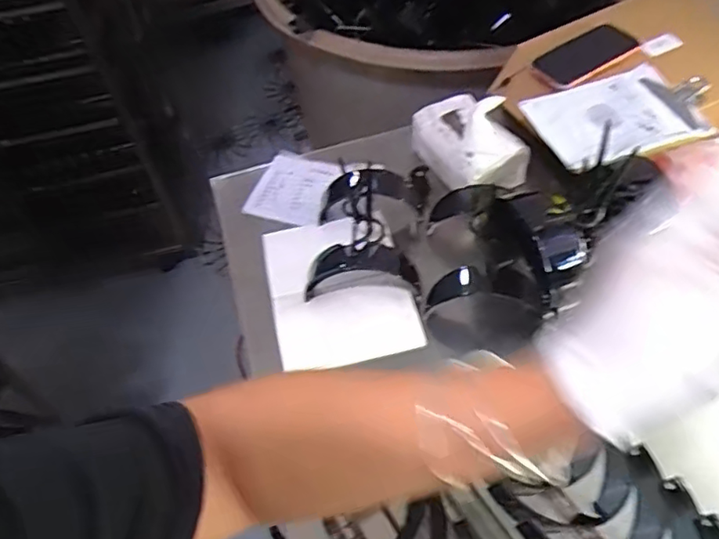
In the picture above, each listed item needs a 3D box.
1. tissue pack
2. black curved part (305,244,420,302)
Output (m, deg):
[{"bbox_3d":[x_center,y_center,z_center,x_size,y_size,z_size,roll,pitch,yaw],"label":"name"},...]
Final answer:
[{"bbox_3d":[0.159,-0.188,0.828,0.124,0.093,0.158,-22,55,-11],"label":"tissue pack"},{"bbox_3d":[0.001,0.000,0.723,0.140,0.070,0.051,-2,53,3],"label":"black curved part"}]

